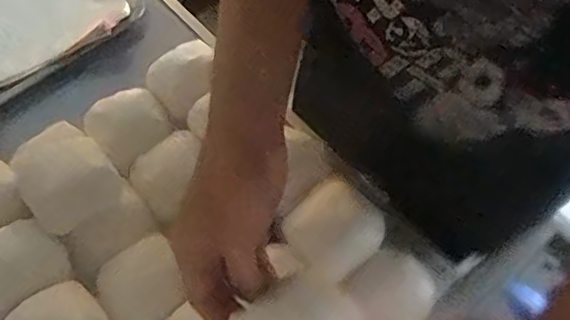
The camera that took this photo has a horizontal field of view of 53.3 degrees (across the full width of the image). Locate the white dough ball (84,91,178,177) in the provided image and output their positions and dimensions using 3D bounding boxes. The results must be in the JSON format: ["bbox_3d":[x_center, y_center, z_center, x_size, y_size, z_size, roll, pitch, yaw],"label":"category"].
[{"bbox_3d":[-0.159,-0.038,0.564,0.071,0.026,0.074,-1,63,2],"label":"white dough ball"}]

